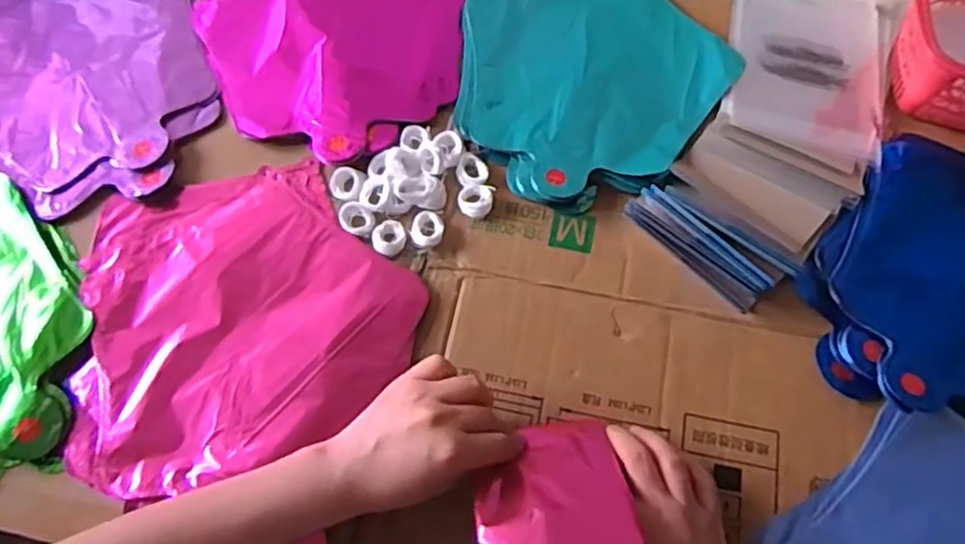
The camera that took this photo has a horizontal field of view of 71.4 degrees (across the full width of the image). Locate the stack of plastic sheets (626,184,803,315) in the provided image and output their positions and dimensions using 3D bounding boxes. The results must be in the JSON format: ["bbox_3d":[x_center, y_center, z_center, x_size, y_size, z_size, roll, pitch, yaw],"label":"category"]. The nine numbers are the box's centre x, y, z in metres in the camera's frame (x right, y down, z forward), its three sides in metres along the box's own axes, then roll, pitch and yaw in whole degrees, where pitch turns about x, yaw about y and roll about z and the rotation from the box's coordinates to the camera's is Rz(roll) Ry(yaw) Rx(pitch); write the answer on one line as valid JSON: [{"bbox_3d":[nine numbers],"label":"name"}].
[{"bbox_3d":[0.167,-0.024,0.497,0.126,0.030,0.060,42,73,16],"label":"stack of plastic sheets"}]

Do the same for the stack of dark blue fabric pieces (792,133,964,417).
[{"bbox_3d":[0.372,0.002,0.495,0.242,0.023,0.236,17,68,7],"label":"stack of dark blue fabric pieces"}]

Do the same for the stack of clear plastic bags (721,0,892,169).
[{"bbox_3d":[0.285,-0.184,0.587,0.133,0.018,0.201,15,61,5],"label":"stack of clear plastic bags"}]

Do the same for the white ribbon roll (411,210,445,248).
[{"bbox_3d":[-0.042,-0.033,0.513,0.024,0.008,0.029,3,67,1],"label":"white ribbon roll"}]

